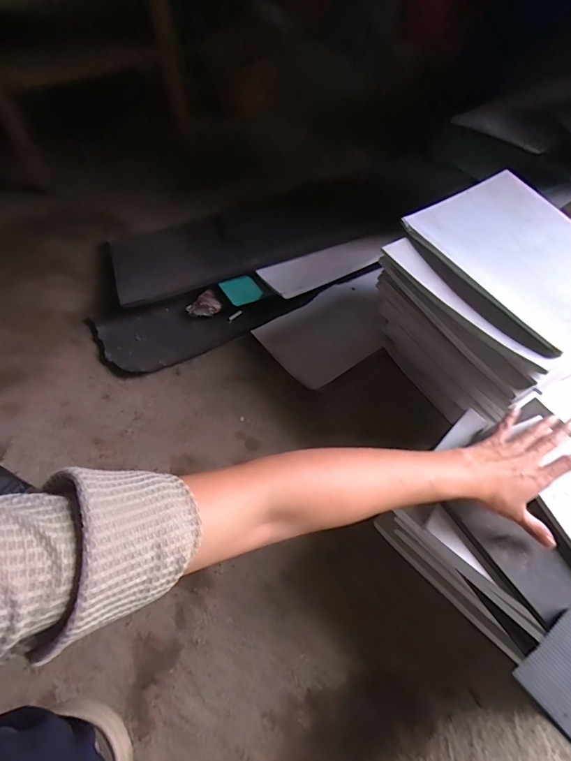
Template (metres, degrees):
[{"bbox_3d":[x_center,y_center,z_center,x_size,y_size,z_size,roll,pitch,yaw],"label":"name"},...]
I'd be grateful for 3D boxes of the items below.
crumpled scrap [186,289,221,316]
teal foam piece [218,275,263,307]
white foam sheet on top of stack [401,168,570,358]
[{"bbox_3d":[-0.156,-0.142,0.745,0.059,0.027,0.053,-31,62,-17],"label":"crumpled scrap"},{"bbox_3d":[-0.083,-0.170,0.744,0.065,0.013,0.057,-22,60,-12],"label":"teal foam piece"},{"bbox_3d":[0.326,-0.171,0.534,0.212,0.028,0.275,-28,61,-16],"label":"white foam sheet on top of stack"}]

